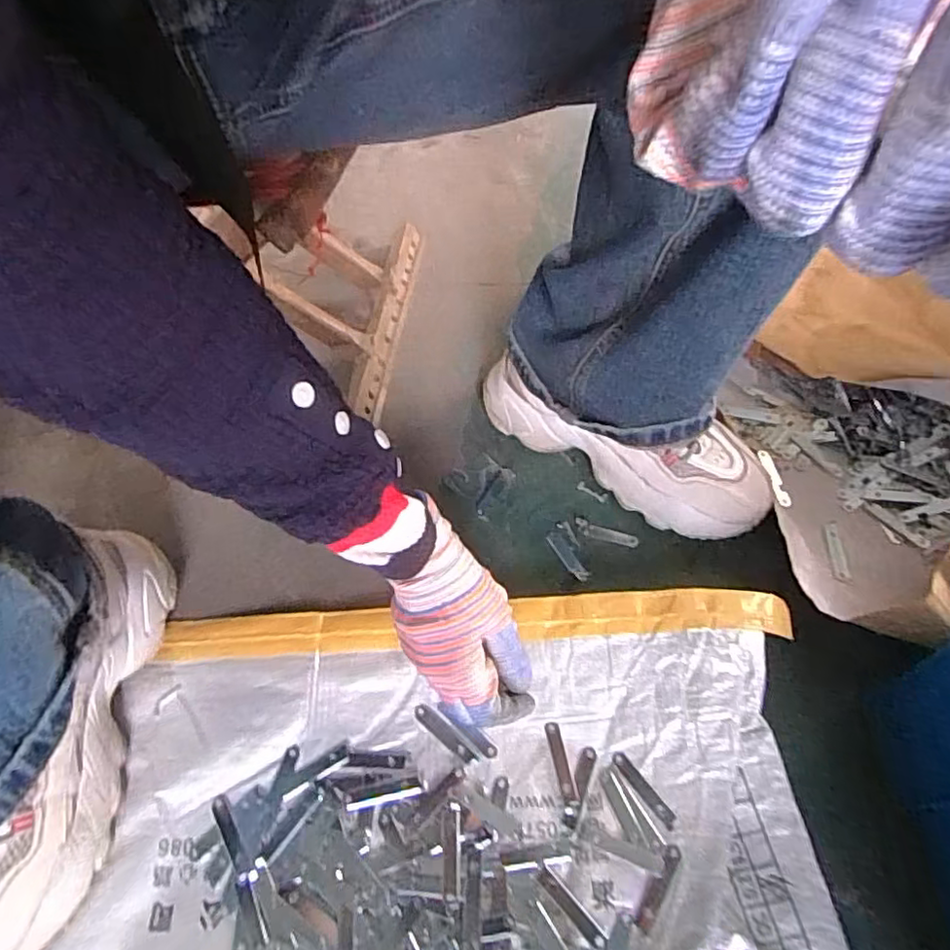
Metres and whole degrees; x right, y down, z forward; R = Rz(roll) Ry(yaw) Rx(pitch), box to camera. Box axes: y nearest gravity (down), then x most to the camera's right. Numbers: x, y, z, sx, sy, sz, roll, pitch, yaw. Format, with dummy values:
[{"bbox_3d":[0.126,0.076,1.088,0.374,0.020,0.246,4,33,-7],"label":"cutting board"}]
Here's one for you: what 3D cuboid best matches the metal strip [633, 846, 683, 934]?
[{"bbox_3d":[0.110,0.248,0.381,0.010,0.004,0.050,21,64,31],"label":"metal strip"}]

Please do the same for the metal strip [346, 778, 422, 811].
[{"bbox_3d":[-0.059,0.205,0.407,0.047,0.004,0.012,-9,55,-6],"label":"metal strip"}]

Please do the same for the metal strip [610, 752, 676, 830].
[{"bbox_3d":[0.109,0.202,0.407,0.009,0.004,0.052,-31,60,-20],"label":"metal strip"}]

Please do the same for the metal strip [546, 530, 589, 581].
[{"bbox_3d":[0.074,0.064,0.505,0.012,0.004,0.051,-24,58,-16],"label":"metal strip"}]

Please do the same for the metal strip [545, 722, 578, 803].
[{"bbox_3d":[0.057,0.189,0.418,0.009,0.004,0.049,-10,55,-7],"label":"metal strip"}]

